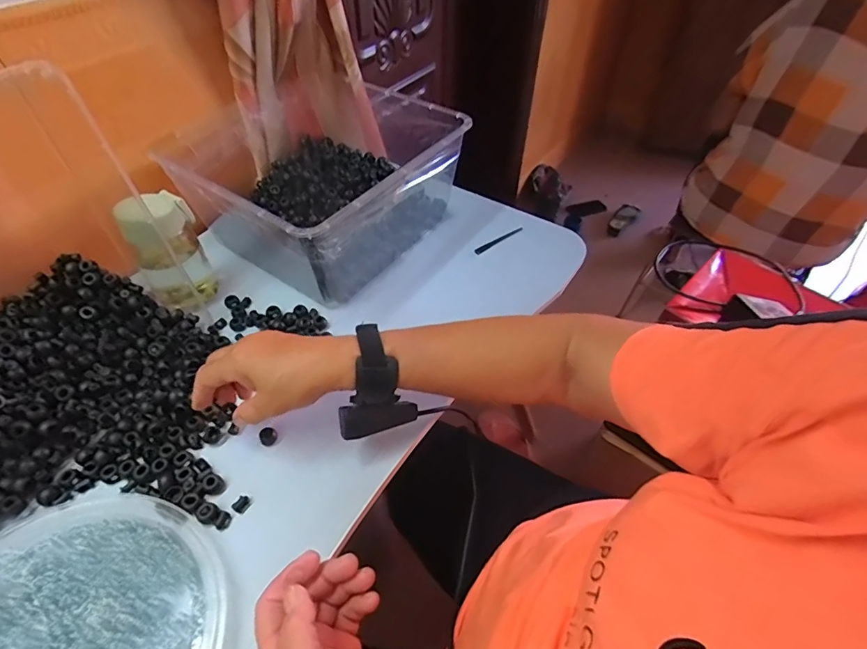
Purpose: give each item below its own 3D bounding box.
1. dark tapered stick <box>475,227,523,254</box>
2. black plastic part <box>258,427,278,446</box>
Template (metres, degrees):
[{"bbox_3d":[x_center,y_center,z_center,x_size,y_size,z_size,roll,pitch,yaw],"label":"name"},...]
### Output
[{"bbox_3d":[0.095,-0.122,0.664,0.084,0.005,0.009,-29,54,-23],"label":"dark tapered stick"},{"bbox_3d":[-0.160,0.108,0.447,0.016,0.011,0.015,0,48,0],"label":"black plastic part"}]

